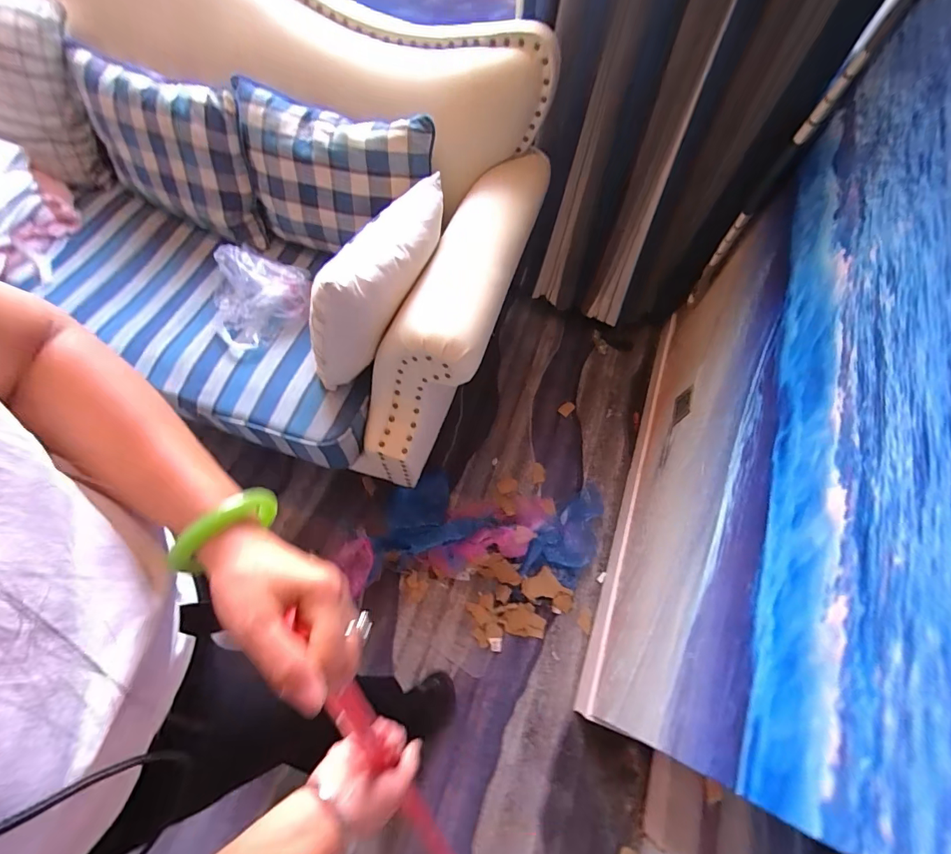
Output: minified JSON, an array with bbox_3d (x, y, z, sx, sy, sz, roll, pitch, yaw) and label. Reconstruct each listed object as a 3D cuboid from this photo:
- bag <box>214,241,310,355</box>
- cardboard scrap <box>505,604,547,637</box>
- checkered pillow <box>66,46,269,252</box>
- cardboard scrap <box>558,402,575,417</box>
[{"bbox_3d":[-0.536,-0.333,1.066,0.246,0.107,0.270,-27,69,-15],"label":"bag"},{"bbox_3d":[0.135,0.528,1.190,0.108,0.019,0.081,5,63,4],"label":"cardboard scrap"},{"bbox_3d":[-0.776,-0.686,1.095,0.485,0.315,0.147,27,66,10],"label":"checkered pillow"},{"bbox_3d":[0.313,-0.063,1.496,0.052,0.010,0.040,-40,73,-19],"label":"cardboard scrap"}]

